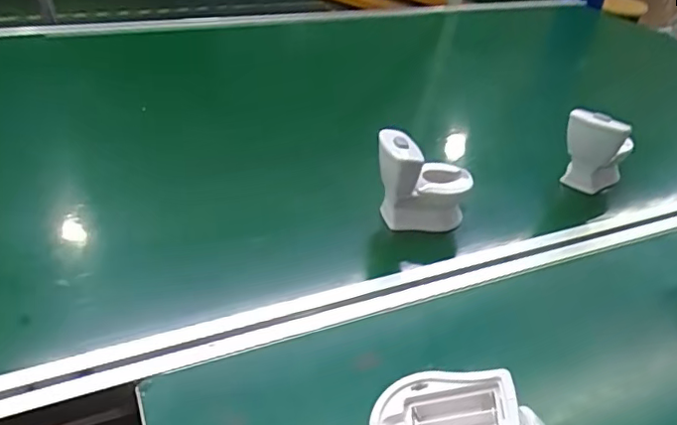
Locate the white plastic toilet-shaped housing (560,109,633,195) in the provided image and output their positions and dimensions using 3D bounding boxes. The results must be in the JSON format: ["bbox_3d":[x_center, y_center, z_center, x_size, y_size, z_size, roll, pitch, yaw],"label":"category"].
[{"bbox_3d":[0.317,-0.077,0.693,0.081,0.095,0.056,19,37,23],"label":"white plastic toilet-shaped housing"}]

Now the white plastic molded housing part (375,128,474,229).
[{"bbox_3d":[0.088,-0.034,0.609,0.093,0.104,0.058,-10,35,-18],"label":"white plastic molded housing part"}]

